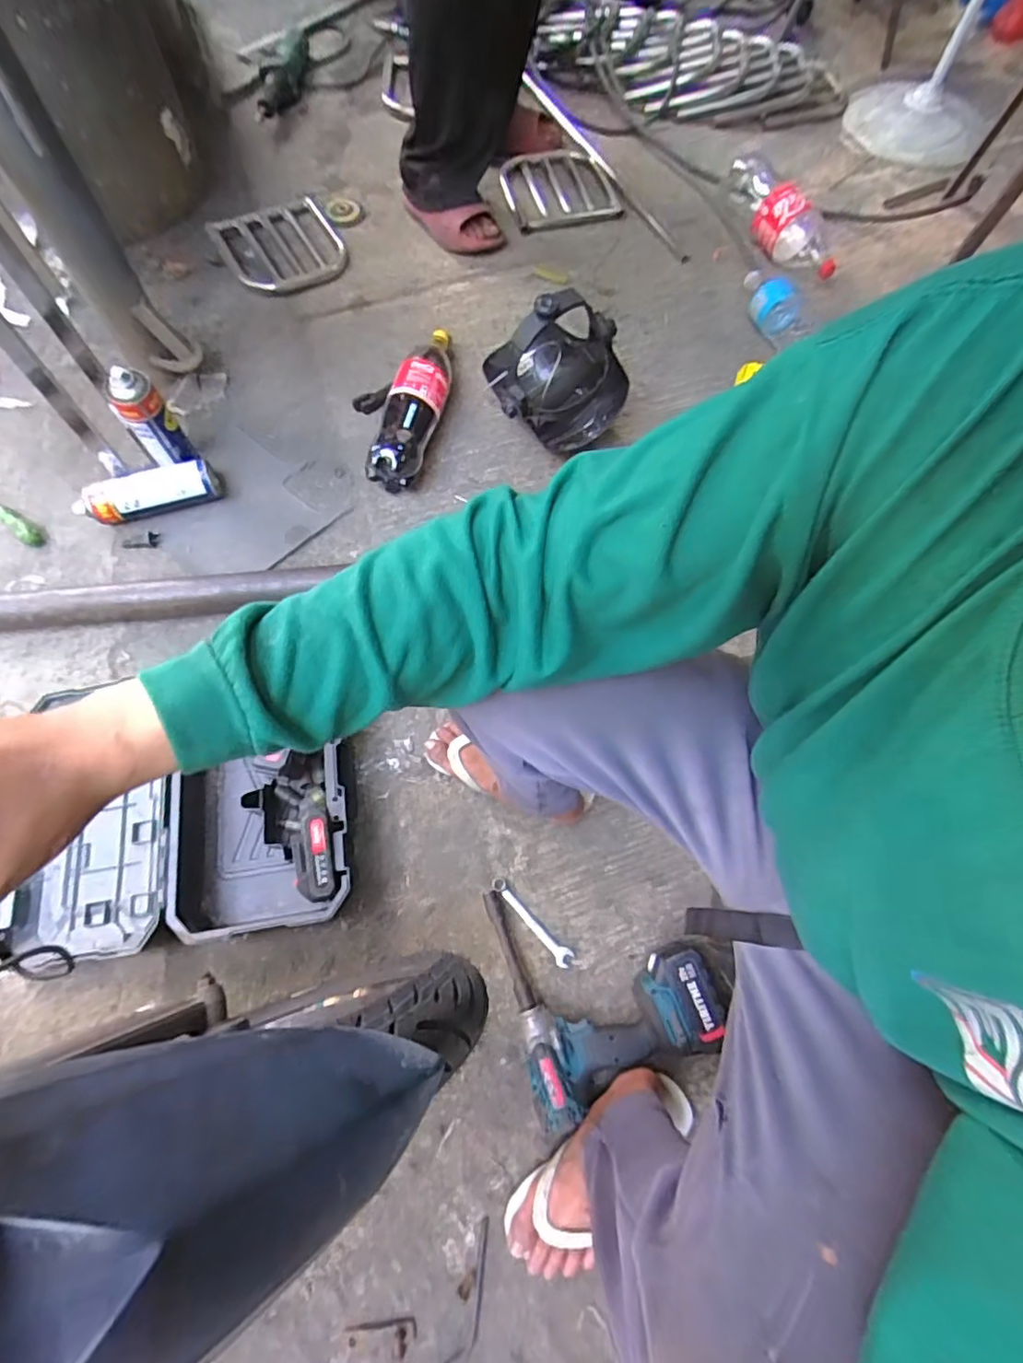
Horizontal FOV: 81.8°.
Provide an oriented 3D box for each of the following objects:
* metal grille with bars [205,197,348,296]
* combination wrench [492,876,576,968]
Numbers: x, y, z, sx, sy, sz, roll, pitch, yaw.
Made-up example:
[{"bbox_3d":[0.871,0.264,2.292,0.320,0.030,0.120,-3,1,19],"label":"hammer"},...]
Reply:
[{"bbox_3d":[-0.496,-0.943,1.264,0.238,0.030,0.300,-27,73,-10],"label":"metal grille with bars"},{"bbox_3d":[0.028,0.334,0.824,0.025,0.006,0.147,-43,76,-15],"label":"combination wrench"}]

